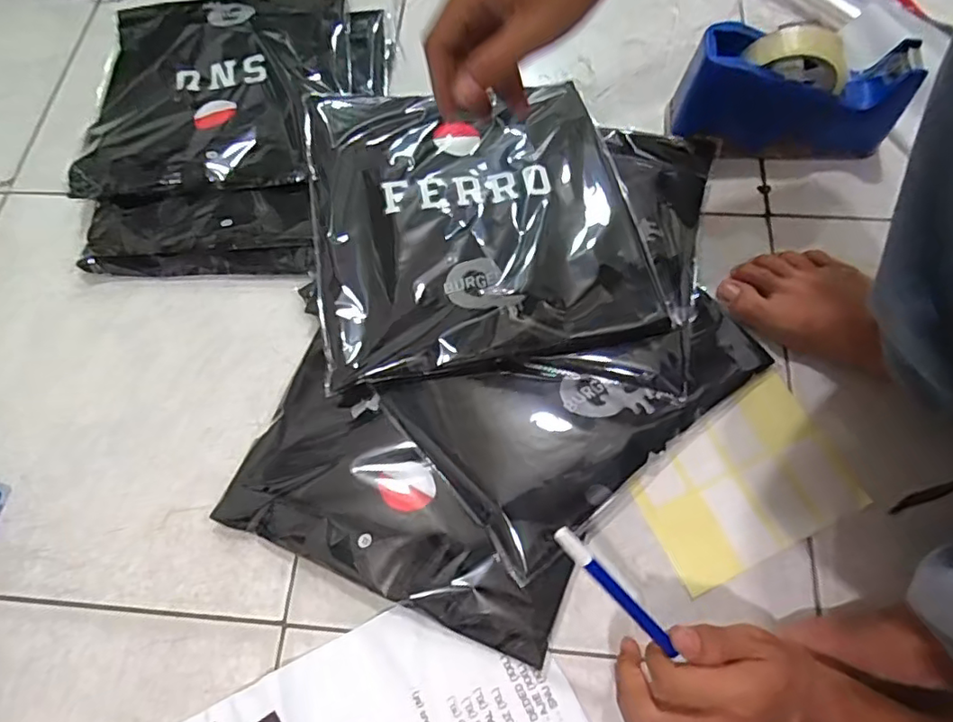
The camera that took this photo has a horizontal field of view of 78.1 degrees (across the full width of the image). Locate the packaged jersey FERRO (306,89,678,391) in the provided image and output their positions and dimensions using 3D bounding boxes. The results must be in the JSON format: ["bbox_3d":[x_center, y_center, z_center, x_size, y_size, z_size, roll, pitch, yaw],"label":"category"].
[{"bbox_3d":[-0.007,-0.146,0.552,0.284,0.023,0.315,-12,67,-2],"label":"packaged jersey FERRO"}]

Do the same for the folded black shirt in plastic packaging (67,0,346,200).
[{"bbox_3d":[-0.288,-0.313,0.647,0.274,0.026,0.319,-6,67,1],"label":"folded black shirt in plastic packaging"}]

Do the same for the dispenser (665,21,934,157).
[{"bbox_3d":[0.298,-0.255,0.562,0.201,0.107,0.069,7,68,6],"label":"dispenser"}]

